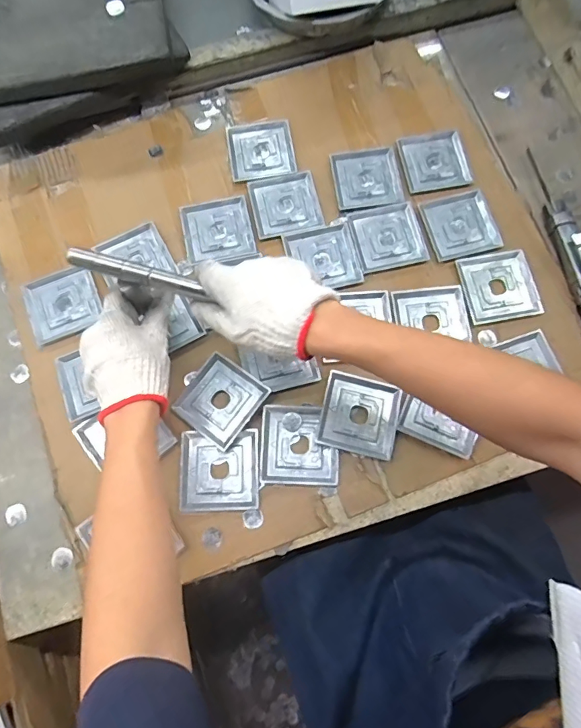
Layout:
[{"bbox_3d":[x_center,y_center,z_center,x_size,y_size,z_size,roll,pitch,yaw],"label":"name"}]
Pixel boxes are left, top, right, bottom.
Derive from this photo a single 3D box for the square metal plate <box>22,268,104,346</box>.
[{"bbox_3d":[-0.294,-0.078,0.597,0.089,0.012,0.089,-23,76,-6],"label":"square metal plate"}]

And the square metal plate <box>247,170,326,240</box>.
[{"bbox_3d":[-0.006,-0.220,0.629,0.092,0.006,0.091,-12,75,-3],"label":"square metal plate"}]

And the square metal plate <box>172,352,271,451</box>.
[{"bbox_3d":[-0.083,0.042,0.545,0.086,0.018,0.088,36,78,10],"label":"square metal plate"}]

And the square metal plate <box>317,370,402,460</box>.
[{"bbox_3d":[0.082,0.060,0.544,0.087,0.011,0.090,12,75,4],"label":"square metal plate"}]

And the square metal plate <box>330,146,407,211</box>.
[{"bbox_3d":[0.108,-0.260,0.638,0.090,0.007,0.086,-9,75,-2],"label":"square metal plate"}]

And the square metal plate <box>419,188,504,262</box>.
[{"bbox_3d":[0.229,-0.187,0.617,0.092,0.010,0.092,-15,75,-3],"label":"square metal plate"}]

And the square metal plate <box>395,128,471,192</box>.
[{"bbox_3d":[0.202,-0.289,0.645,0.089,0.006,0.092,-12,75,-3],"label":"square metal plate"}]

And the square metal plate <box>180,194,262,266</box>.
[{"bbox_3d":[-0.096,-0.180,0.618,0.091,0.007,0.096,-14,75,-3],"label":"square metal plate"}]

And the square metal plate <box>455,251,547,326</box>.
[{"bbox_3d":[0.269,-0.099,0.588,0.091,0.011,0.093,-7,75,-1],"label":"square metal plate"}]

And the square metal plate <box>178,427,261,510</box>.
[{"bbox_3d":[-0.082,0.124,0.532,0.089,0.008,0.090,-1,75,0],"label":"square metal plate"}]

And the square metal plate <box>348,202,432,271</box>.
[{"bbox_3d":[0.130,-0.171,0.613,0.093,0.009,0.091,-13,75,-3],"label":"square metal plate"}]

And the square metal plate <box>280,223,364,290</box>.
[{"bbox_3d":[0.043,-0.140,0.606,0.089,0.009,0.089,-12,75,-3],"label":"square metal plate"}]

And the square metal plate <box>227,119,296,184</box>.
[{"bbox_3d":[-0.041,-0.304,0.650,0.088,0.009,0.093,-8,75,-2],"label":"square metal plate"}]

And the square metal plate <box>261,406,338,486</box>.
[{"bbox_3d":[0.011,0.095,0.536,0.087,0.011,0.088,2,75,1],"label":"square metal plate"}]

